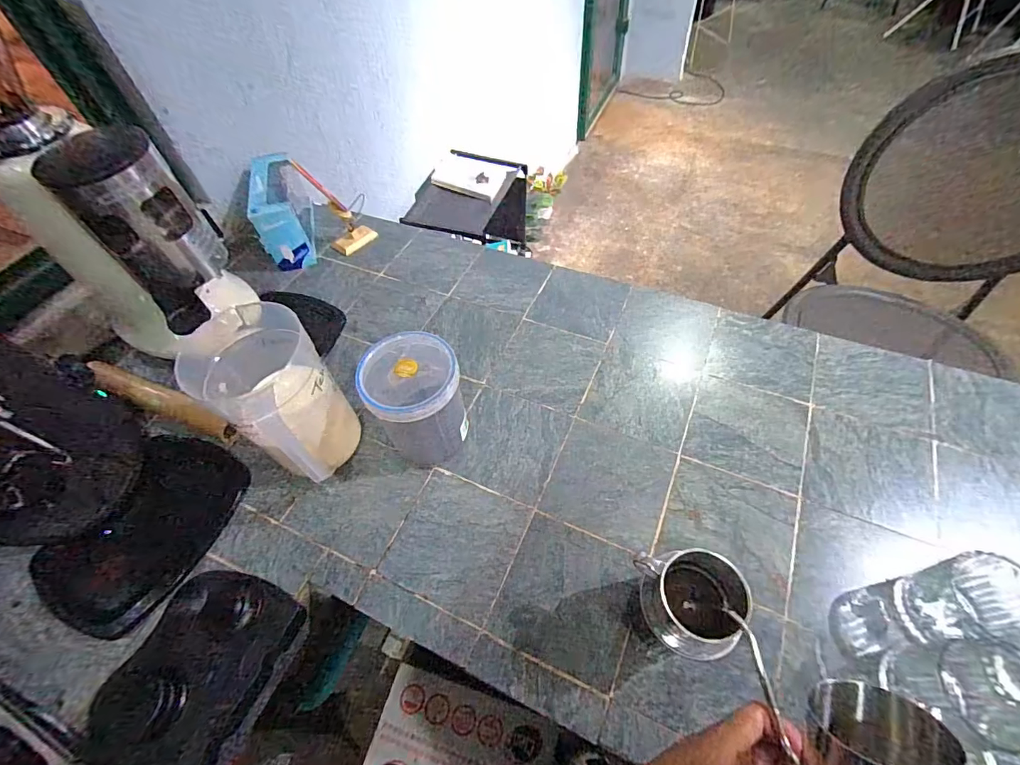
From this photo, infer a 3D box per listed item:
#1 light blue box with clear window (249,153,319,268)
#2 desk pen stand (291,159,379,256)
[{"bbox_3d":[-0.454,-0.350,0.912,0.075,0.132,0.223,-13,54,-7],"label":"light blue box with clear window"},{"bbox_3d":[-0.328,-0.344,0.878,0.097,0.177,0.062,-21,55,-12],"label":"desk pen stand"}]

